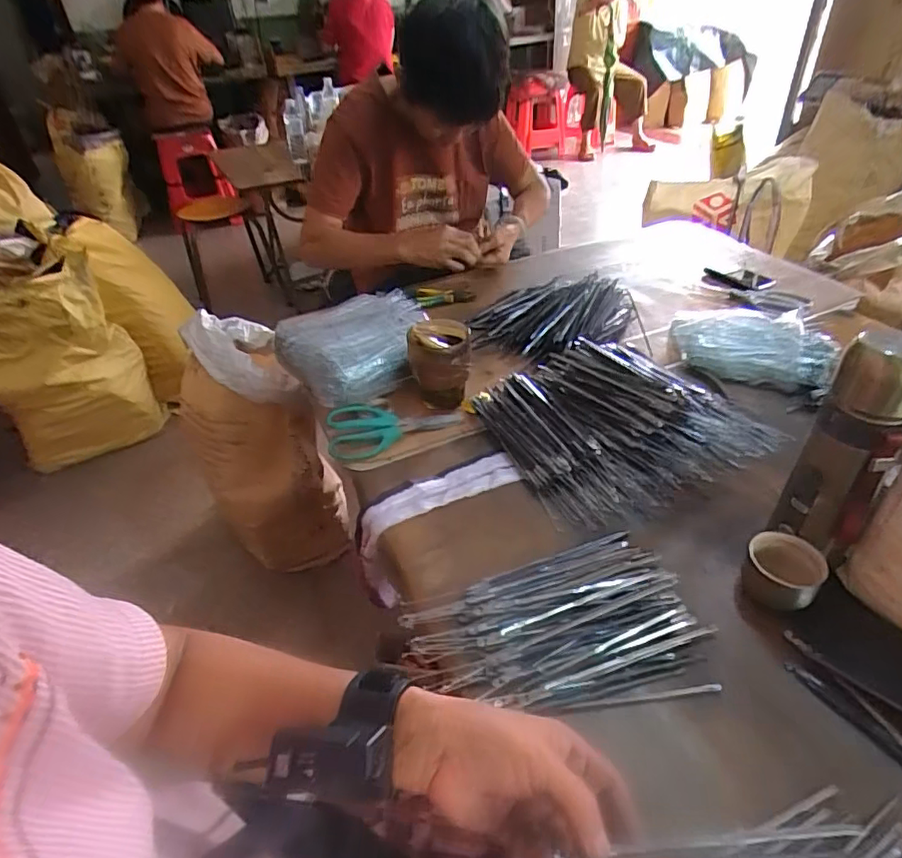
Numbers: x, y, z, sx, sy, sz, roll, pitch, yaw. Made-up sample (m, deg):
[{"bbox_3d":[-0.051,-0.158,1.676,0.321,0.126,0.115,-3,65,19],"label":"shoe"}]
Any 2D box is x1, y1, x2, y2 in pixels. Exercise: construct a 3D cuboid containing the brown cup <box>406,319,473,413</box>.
[{"bbox_3d":[-0.014,-0.089,0.782,0.083,0.105,0.082,-3,39,2],"label":"brown cup"}]

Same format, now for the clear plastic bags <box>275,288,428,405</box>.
[{"bbox_3d":[-0.138,-0.125,0.851,0.222,0.069,0.205,-23,43,-21],"label":"clear plastic bags"}]

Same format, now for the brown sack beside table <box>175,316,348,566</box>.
[{"bbox_3d":[-0.435,0.034,1.258,0.248,0.537,0.353,-26,44,-24],"label":"brown sack beside table"}]

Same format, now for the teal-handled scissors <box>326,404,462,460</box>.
[{"bbox_3d":[-0.075,-0.001,0.754,0.178,0.012,0.088,-6,56,-9],"label":"teal-handled scissors"}]

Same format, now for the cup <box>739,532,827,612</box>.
[{"bbox_3d":[0.308,0.138,0.520,0.062,0.043,0.068,-3,39,2],"label":"cup"}]

